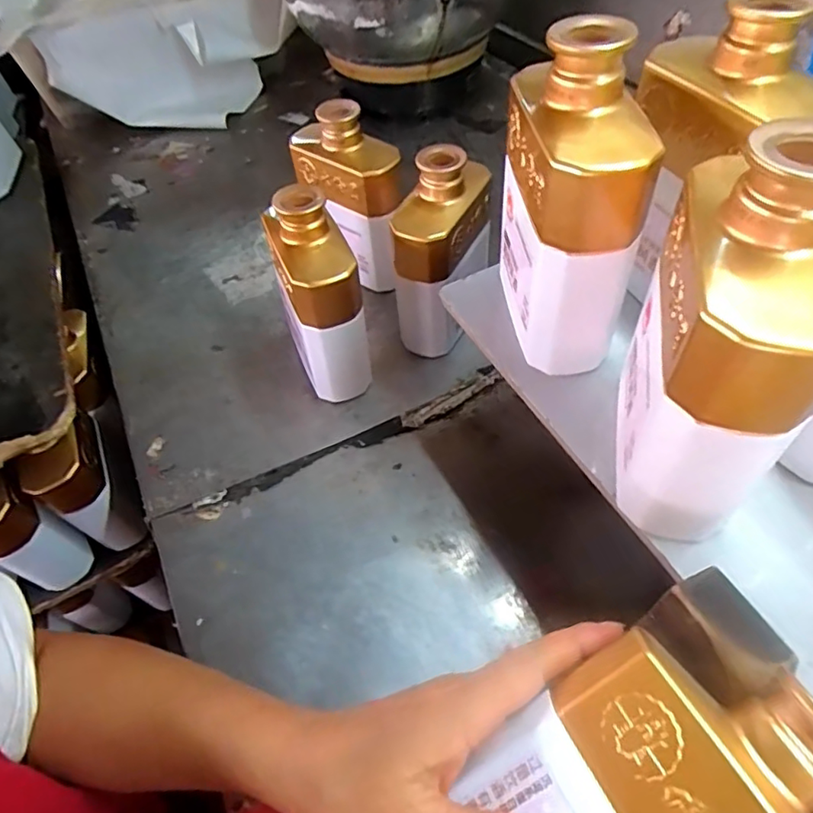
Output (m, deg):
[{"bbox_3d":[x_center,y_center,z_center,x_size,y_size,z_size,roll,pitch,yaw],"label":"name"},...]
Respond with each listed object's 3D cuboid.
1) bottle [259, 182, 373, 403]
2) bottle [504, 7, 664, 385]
[{"bbox_3d":[-0.071,-0.088,0.462,0.062,0.165,0.089,-13,51,-8],"label":"bottle"},{"bbox_3d":[0.084,-0.106,0.301,0.055,0.155,0.099,-11,54,1],"label":"bottle"}]

